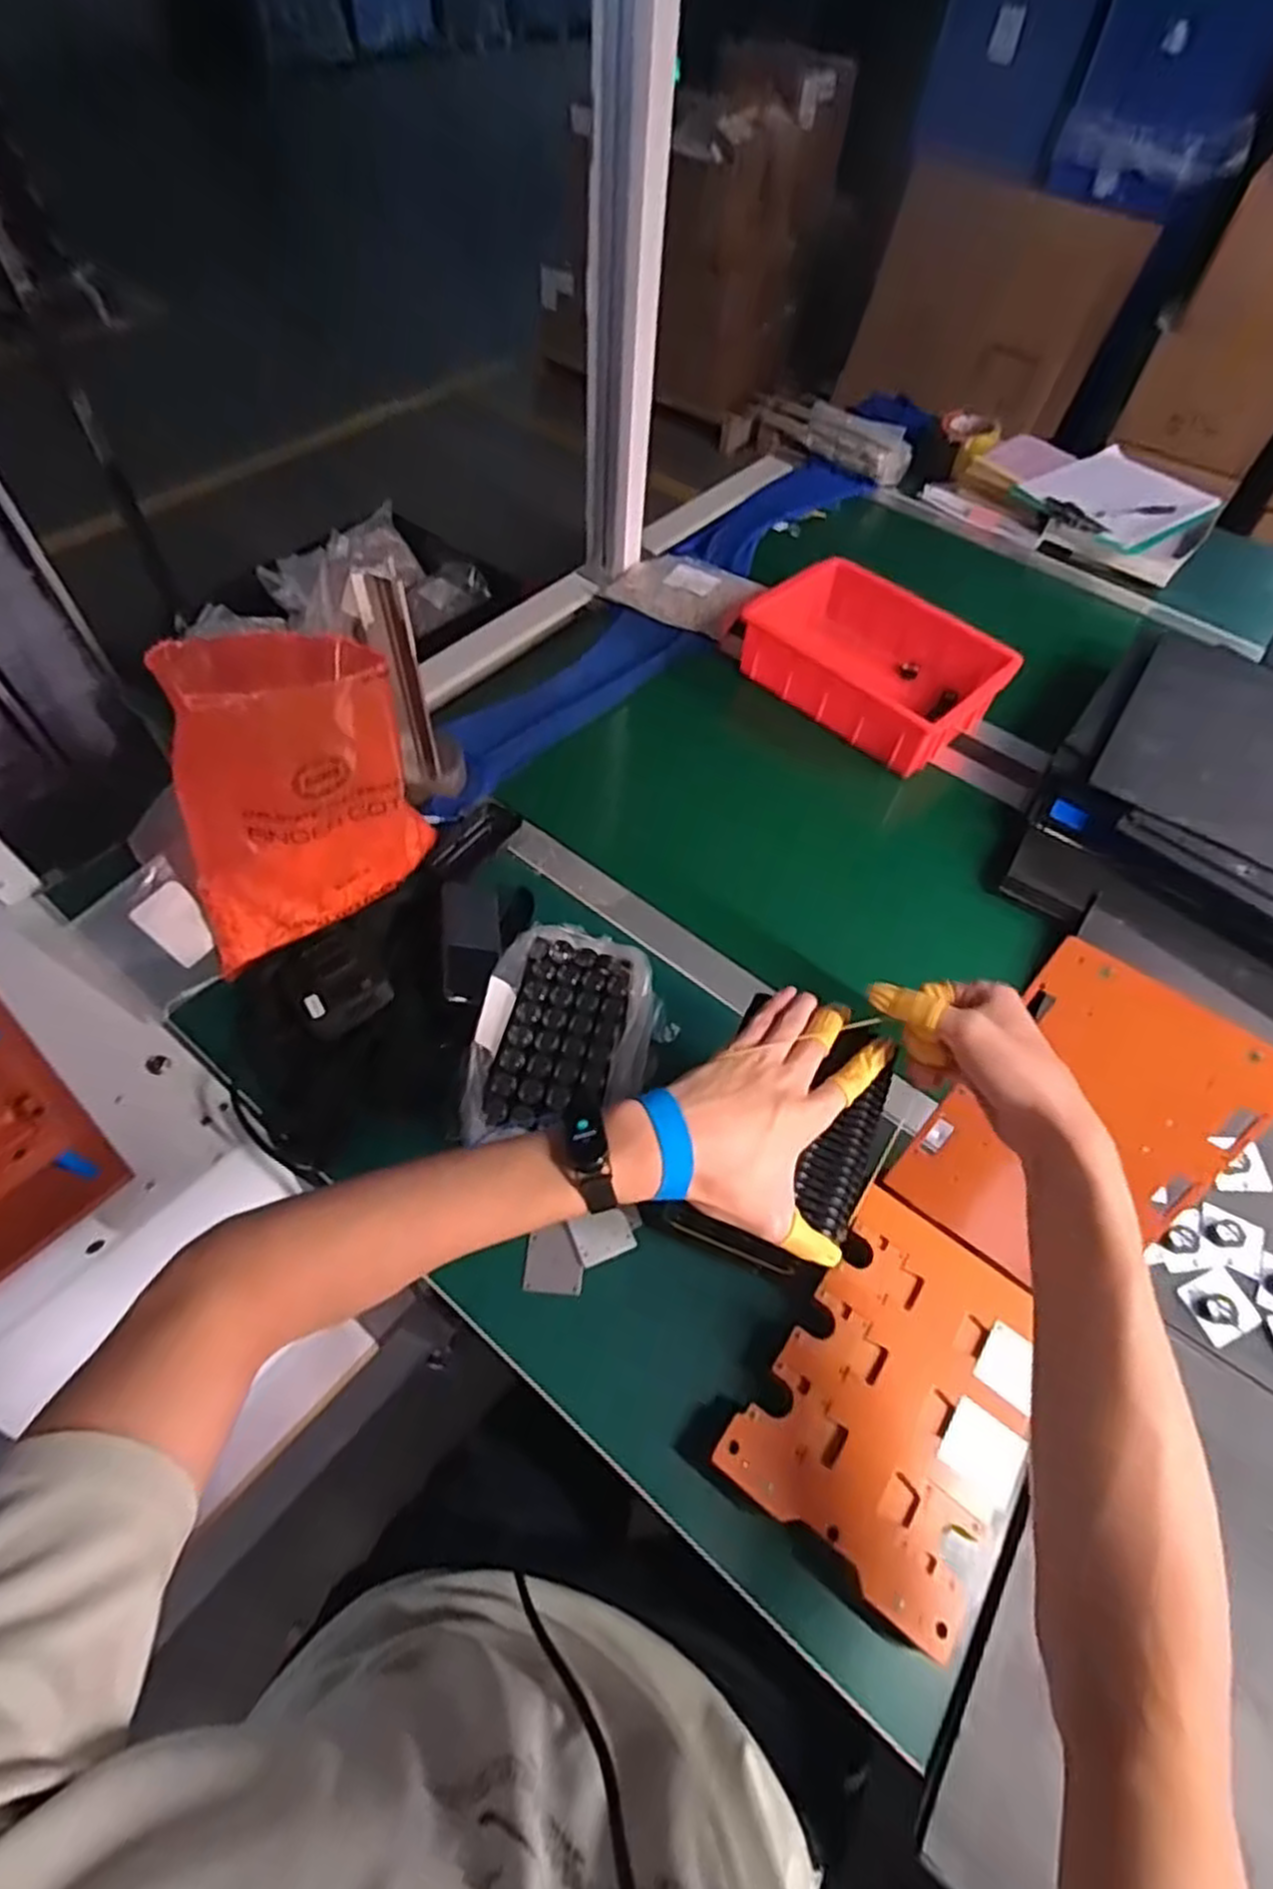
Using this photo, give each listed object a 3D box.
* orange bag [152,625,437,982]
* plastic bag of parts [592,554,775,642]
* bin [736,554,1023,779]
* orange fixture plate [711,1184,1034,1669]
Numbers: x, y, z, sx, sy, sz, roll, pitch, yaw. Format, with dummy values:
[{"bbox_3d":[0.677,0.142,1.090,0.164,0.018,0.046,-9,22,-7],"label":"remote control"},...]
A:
[{"bbox_3d":[-0.329,-0.141,0.683,0.224,0.249,0.176,-33,64,-22],"label":"orange bag"},{"bbox_3d":[0.066,-0.502,1.077,0.193,0.040,0.139,29,60,15],"label":"plastic bag of parts"},{"bbox_3d":[0.293,-0.354,0.949,0.202,0.076,0.288,-39,67,-24],"label":"bin"},{"bbox_3d":[0.189,0.312,0.525,0.169,0.023,0.226,35,62,16],"label":"orange fixture plate"}]

